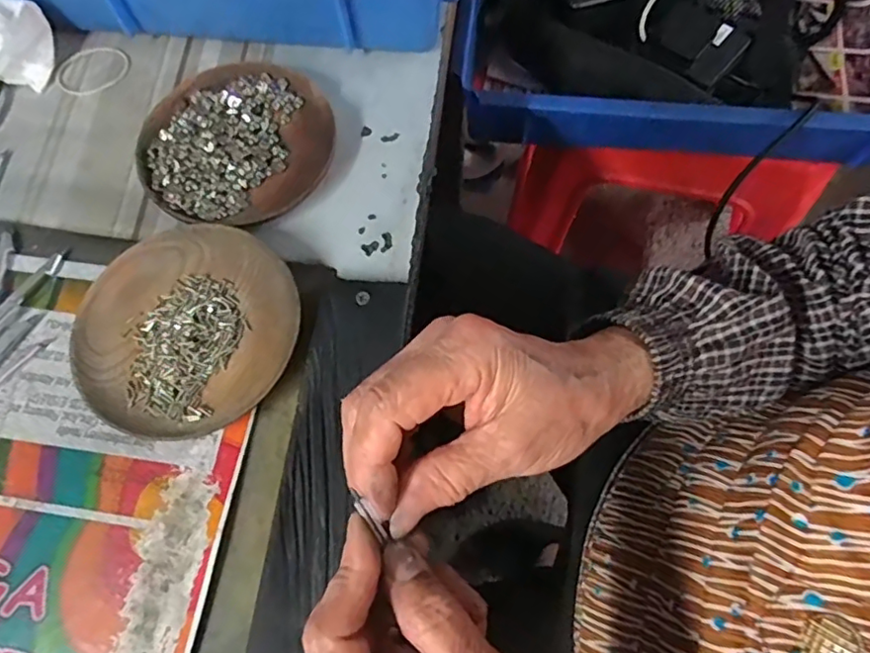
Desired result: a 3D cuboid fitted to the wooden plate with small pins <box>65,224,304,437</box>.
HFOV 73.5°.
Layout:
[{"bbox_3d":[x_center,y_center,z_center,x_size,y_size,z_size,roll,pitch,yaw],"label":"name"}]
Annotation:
[{"bbox_3d":[-0.130,0.001,0.309,0.116,0.019,0.110,0,68,1],"label":"wooden plate with small pins"}]

